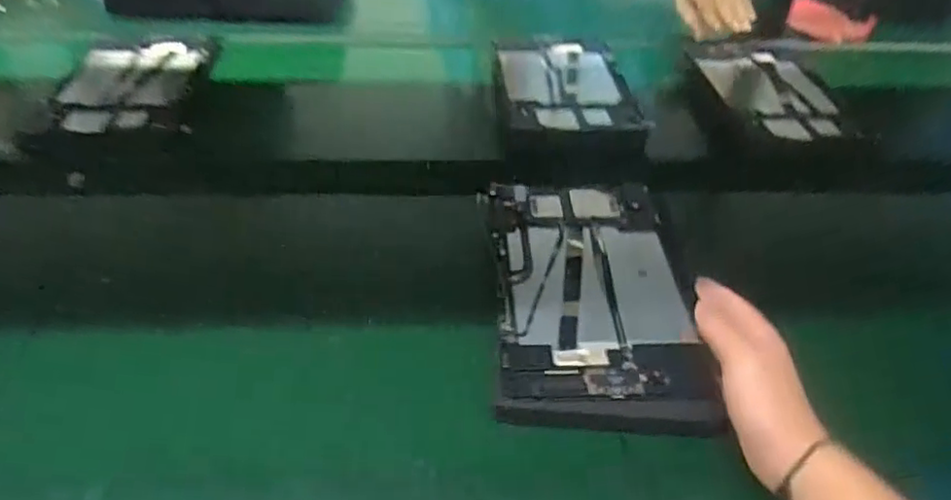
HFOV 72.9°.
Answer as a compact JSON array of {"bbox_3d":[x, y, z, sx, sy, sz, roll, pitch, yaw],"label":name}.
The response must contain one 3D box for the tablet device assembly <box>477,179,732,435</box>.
[{"bbox_3d":[0.090,0.031,0.519,0.153,0.031,0.249,0,41,-3],"label":"tablet device assembly"}]

